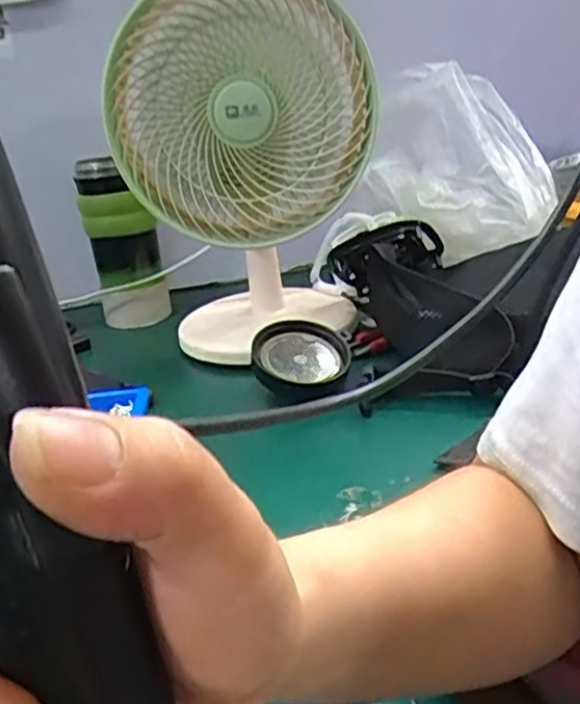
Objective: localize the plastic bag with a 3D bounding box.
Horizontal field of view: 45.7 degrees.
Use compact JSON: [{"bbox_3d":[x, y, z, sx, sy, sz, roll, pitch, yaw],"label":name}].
[{"bbox_3d":[0.151,-0.187,0.736,0.251,0.195,0.118,3,27,27],"label":"plastic bag"}]

